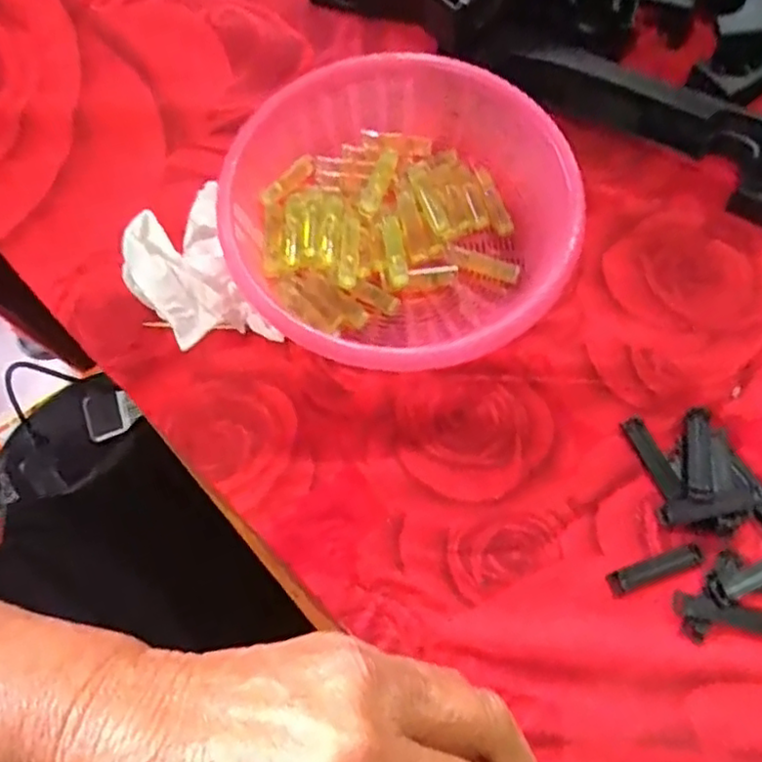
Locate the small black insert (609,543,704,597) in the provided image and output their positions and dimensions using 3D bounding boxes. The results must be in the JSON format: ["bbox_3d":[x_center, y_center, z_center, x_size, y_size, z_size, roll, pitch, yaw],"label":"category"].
[{"bbox_3d":[0.125,0.086,0.298,0.046,0.004,0.011,-19,71,-5],"label":"small black insert"}]

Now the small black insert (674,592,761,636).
[{"bbox_3d":[0.152,0.102,0.288,0.044,0.004,0.011,13,71,6],"label":"small black insert"}]

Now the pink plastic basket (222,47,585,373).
[{"bbox_3d":[0.011,-0.083,0.334,0.167,0.047,0.173,0,70,1],"label":"pink plastic basket"}]

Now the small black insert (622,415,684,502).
[{"bbox_3d":[0.132,0.037,0.316,0.011,0.006,0.042,-25,72,-7],"label":"small black insert"}]

